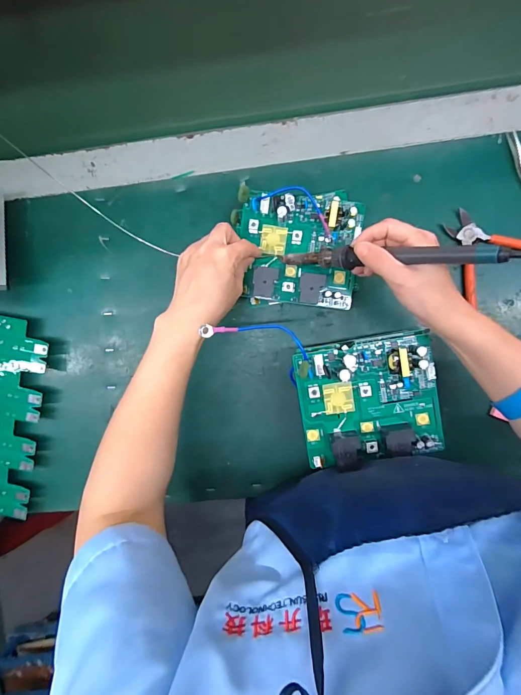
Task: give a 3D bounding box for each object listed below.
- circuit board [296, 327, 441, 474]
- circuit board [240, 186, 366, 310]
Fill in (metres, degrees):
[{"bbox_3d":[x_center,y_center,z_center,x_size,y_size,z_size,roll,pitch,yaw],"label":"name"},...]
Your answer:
[{"bbox_3d":[0.105,0.051,0.345,0.131,0.028,0.117,-9,93,5],"label":"circuit board"},{"bbox_3d":[0.041,-0.108,0.390,0.125,0.027,0.116,6,94,4],"label":"circuit board"}]

